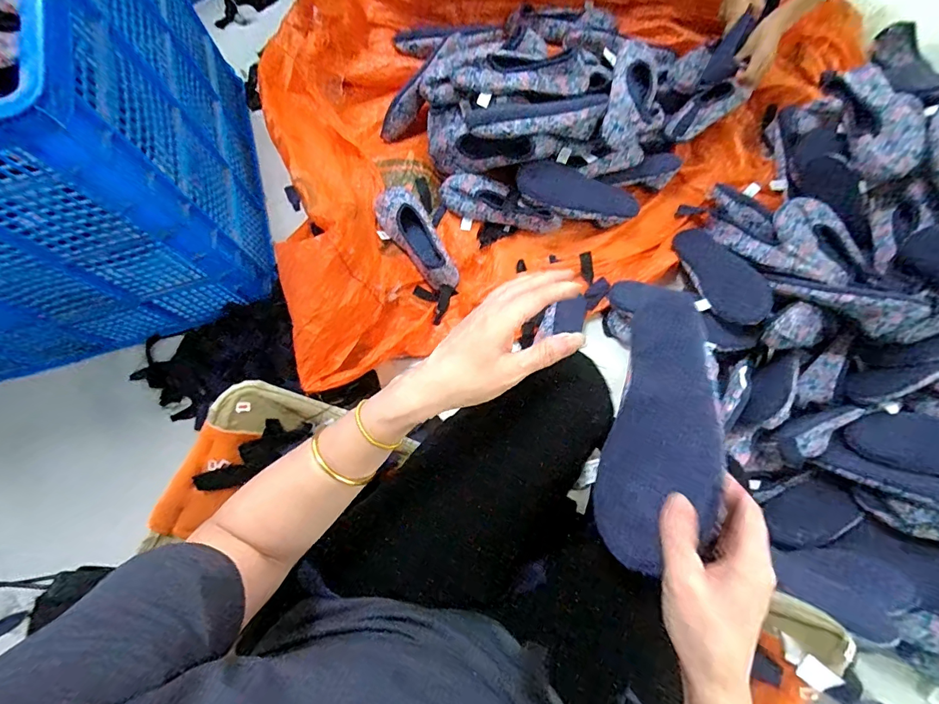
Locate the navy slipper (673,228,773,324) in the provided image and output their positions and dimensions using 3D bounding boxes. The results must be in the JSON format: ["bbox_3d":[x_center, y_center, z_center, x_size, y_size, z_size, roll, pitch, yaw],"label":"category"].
[{"bbox_3d":[0.468,-0.148,0.813,0.090,0.034,0.259,-25,46,17],"label":"navy slipper"}]

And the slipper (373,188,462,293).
[{"bbox_3d":[-0.106,-0.231,0.876,0.085,0.063,0.248,-32,76,-7],"label":"slipper"}]

